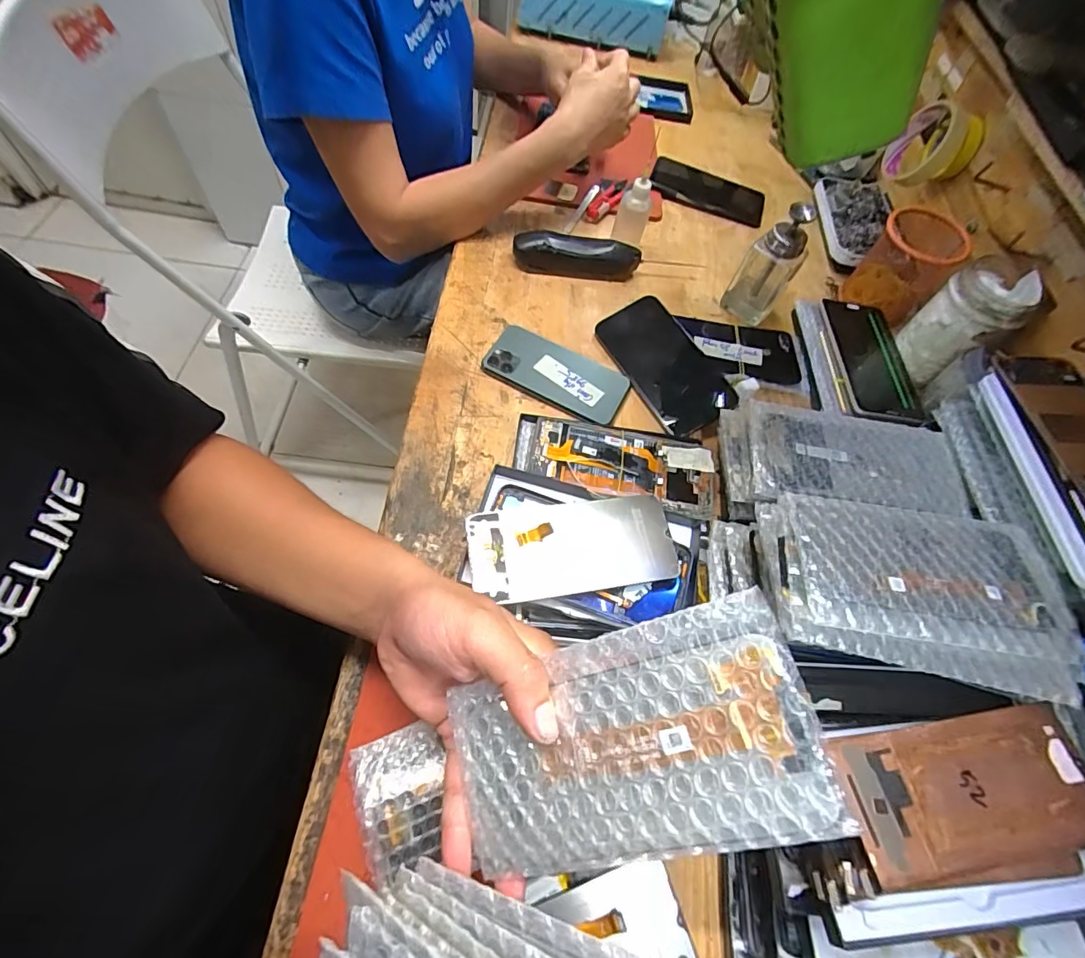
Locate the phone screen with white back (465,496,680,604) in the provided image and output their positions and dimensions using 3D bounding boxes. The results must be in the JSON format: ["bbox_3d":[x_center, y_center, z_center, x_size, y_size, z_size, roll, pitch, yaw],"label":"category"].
[{"bbox_3d":[0.023,0.053,0.382,0.154,0.011,0.070,-6,68,-9],"label":"phone screen with white back"}]

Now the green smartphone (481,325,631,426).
[{"bbox_3d":[0.015,-0.107,0.505,0.143,0.008,0.071,28,64,4],"label":"green smartphone"}]

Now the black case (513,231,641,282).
[{"bbox_3d":[0.040,-0.262,0.578,0.142,0.044,0.032,6,61,-4],"label":"black case"}]

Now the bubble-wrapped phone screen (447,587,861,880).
[{"bbox_3d":[0.033,0.117,0.221,0.158,0.009,0.089,-23,64,19],"label":"bubble-wrapped phone screen"}]

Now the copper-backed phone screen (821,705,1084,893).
[{"bbox_3d":[0.245,0.183,0.284,0.145,0.009,0.078,-4,62,-9],"label":"copper-backed phone screen"}]

